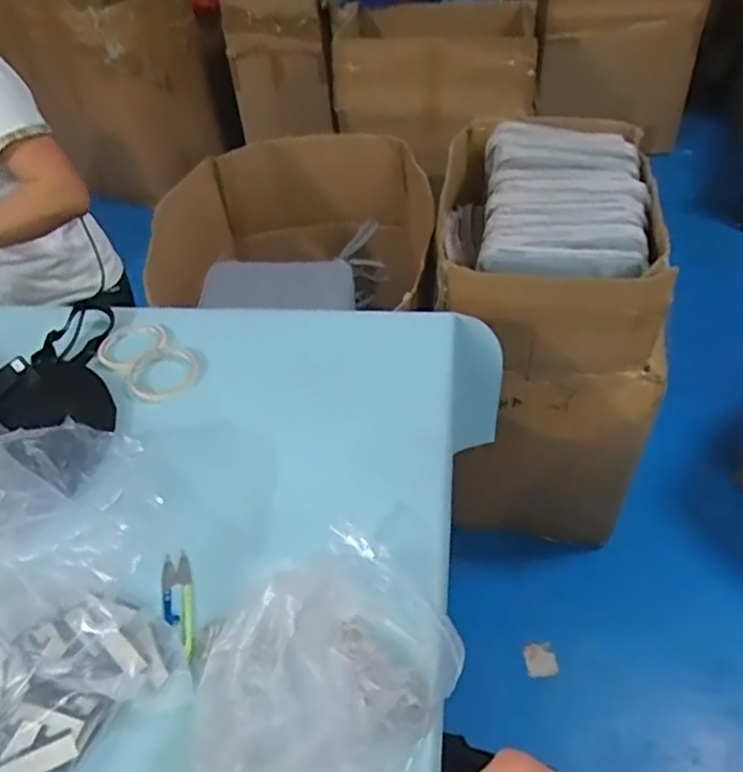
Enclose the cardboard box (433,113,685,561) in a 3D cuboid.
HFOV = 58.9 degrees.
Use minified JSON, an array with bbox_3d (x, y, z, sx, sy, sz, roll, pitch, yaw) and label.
[{"bbox_3d":[0.339,-0.106,1.432,0.426,0.696,0.606,-5,44,0],"label":"cardboard box"}]

